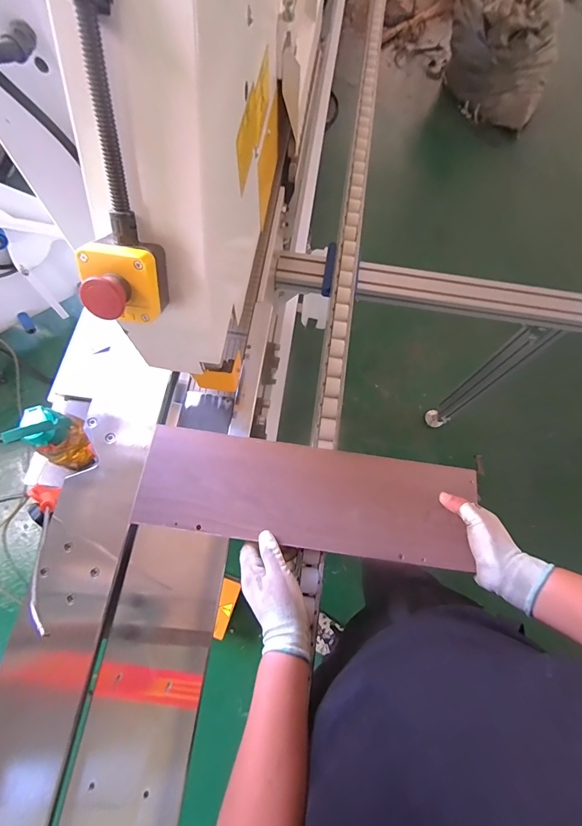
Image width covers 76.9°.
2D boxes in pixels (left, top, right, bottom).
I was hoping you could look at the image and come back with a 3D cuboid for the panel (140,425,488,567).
[{"bbox_3d":[0.024,0.121,0.542,0.473,0.016,0.152,9,70,-1],"label":"panel"}]

